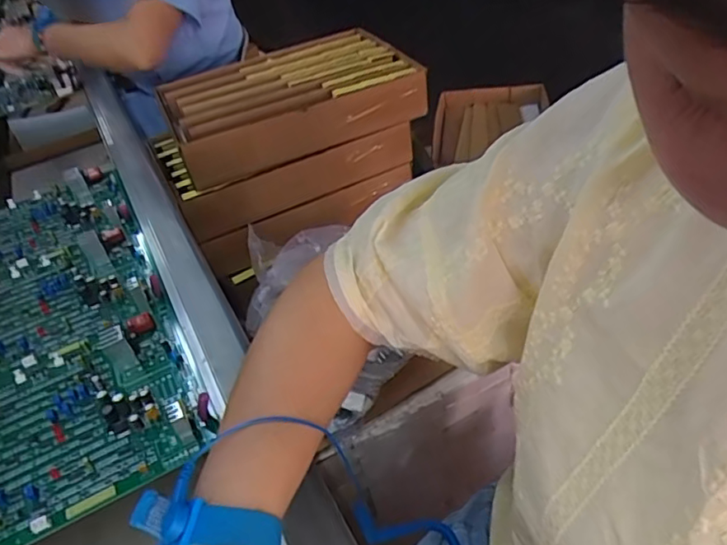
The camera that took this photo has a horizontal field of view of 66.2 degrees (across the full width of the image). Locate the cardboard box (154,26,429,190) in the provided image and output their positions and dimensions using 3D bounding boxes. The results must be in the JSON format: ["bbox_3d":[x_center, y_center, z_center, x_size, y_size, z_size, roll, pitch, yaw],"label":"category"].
[{"bbox_3d":[-0.115,-0.265,0.845,0.357,0.081,0.225,-23,42,-16],"label":"cardboard box"}]

